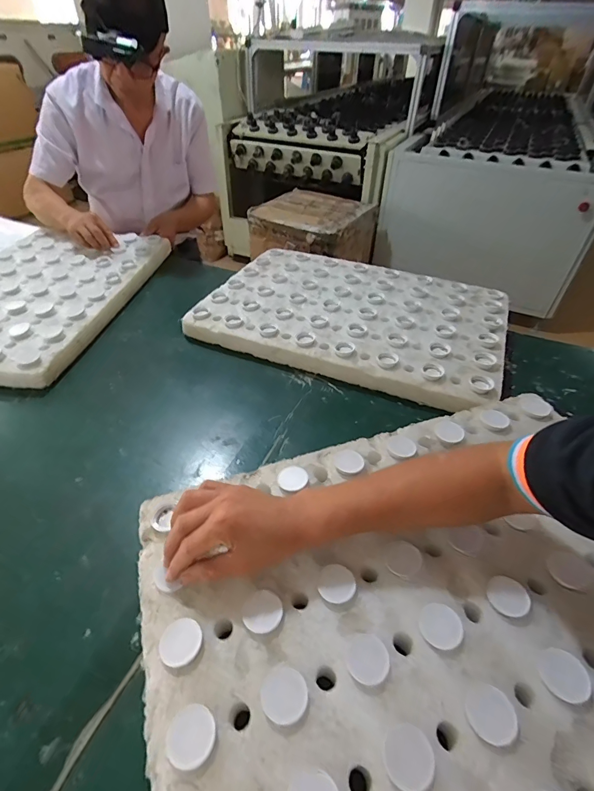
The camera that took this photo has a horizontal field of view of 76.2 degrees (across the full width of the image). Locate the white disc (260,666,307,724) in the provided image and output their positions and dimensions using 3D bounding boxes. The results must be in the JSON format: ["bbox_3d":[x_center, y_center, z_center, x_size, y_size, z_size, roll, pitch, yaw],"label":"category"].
[{"bbox_3d":[-0.010,0.228,0.289,0.034,0.009,0.033,0,43,0],"label":"white disc"}]

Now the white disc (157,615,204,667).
[{"bbox_3d":[-0.095,0.204,0.313,0.033,0.008,0.034,0,43,0],"label":"white disc"}]

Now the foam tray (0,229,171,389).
[{"bbox_3d":[-0.531,-0.215,0.790,0.379,0.047,0.543,5,43,6],"label":"foam tray"}]

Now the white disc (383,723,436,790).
[{"bbox_3d":[0.078,0.252,0.264,0.033,0.009,0.034,0,43,0],"label":"white disc"}]

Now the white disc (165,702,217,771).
[{"bbox_3d":[-0.075,0.244,0.270,0.033,0.011,0.033,0,43,0],"label":"white disc"}]

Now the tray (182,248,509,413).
[{"bbox_3d":[0.113,-0.156,0.725,0.536,0.049,0.367,17,45,18],"label":"tray"}]

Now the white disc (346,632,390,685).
[{"bbox_3d":[0.057,0.212,0.306,0.033,0.004,0.034,0,43,0],"label":"white disc"}]

